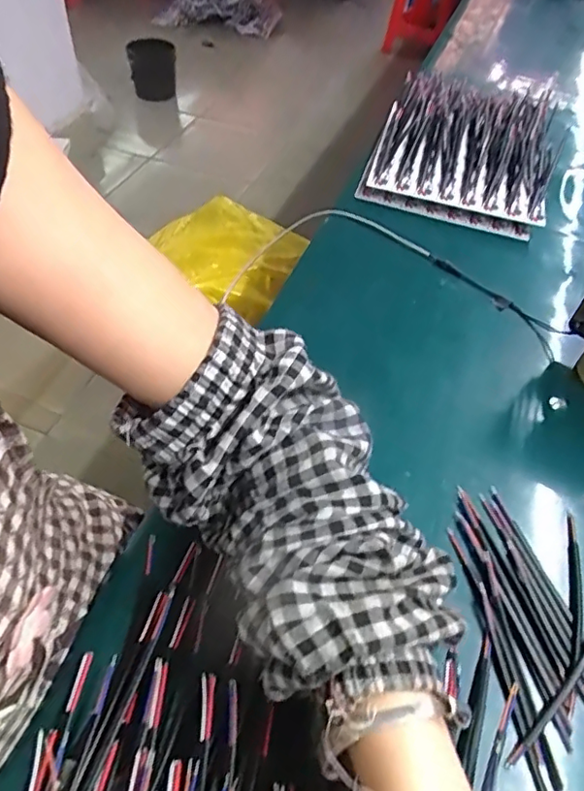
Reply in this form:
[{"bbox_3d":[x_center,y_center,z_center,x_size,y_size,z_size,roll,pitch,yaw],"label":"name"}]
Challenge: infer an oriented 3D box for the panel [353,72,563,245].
[{"bbox_3d":[0.228,-0.332,0.755,0.223,0.058,0.313,18,49,12],"label":"panel"}]

